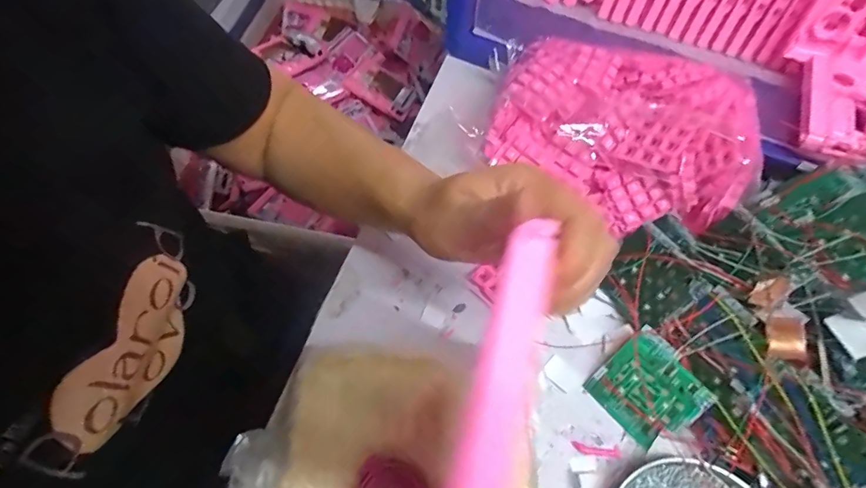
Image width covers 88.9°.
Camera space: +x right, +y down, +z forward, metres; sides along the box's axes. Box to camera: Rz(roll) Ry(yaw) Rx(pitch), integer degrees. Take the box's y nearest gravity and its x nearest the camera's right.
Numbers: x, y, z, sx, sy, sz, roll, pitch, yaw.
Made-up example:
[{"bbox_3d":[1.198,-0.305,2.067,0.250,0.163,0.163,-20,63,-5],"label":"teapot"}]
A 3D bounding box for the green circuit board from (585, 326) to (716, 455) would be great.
[{"bbox_3d":[0.173,0.117,0.355,0.073,0.004,0.071,-47,66,5],"label":"green circuit board"}]

